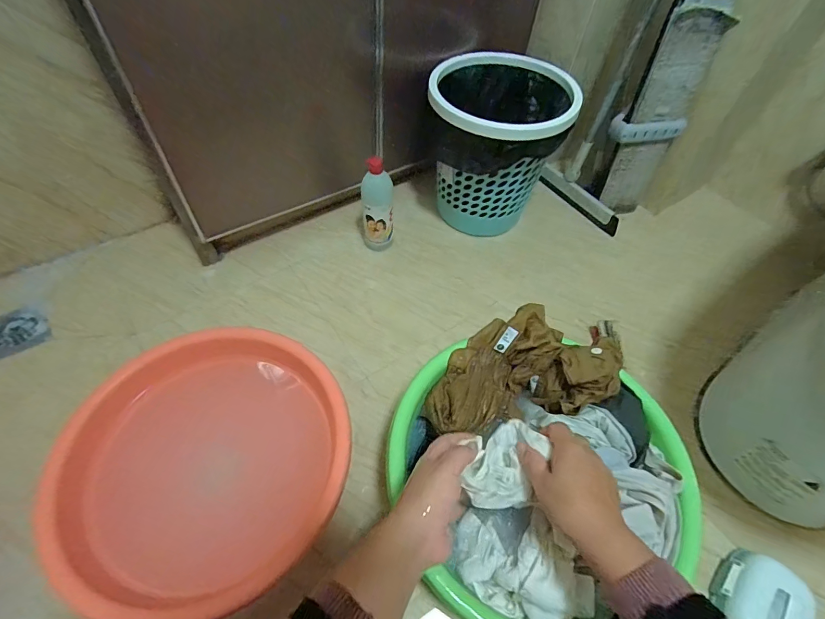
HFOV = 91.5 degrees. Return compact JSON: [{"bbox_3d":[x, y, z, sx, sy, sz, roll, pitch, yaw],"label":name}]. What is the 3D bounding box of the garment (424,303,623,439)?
[{"bbox_3d":[0.146,0.077,0.540,0.264,0.079,0.157,-16,57,-17],"label":"garment"}]

